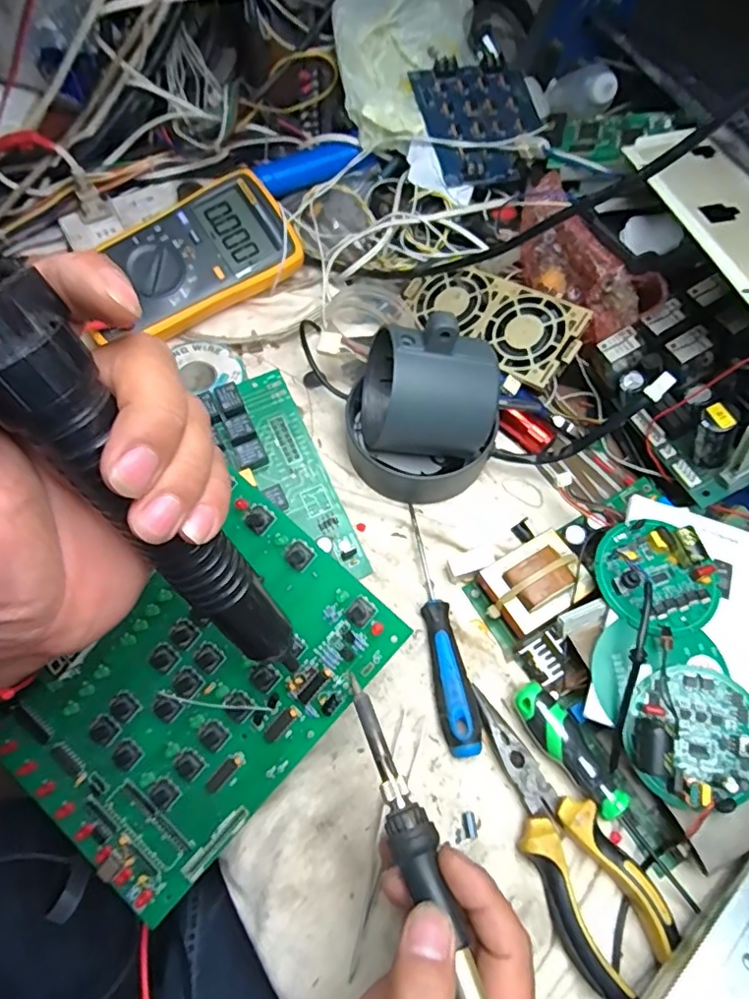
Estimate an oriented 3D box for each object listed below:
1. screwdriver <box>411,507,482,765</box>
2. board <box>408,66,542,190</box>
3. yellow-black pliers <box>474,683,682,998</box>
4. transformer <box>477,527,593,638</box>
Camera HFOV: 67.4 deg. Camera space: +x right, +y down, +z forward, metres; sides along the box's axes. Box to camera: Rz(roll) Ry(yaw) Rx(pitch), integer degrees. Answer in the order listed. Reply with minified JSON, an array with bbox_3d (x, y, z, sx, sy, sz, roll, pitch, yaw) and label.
[{"bbox_3d":[0.040,0.079,0.360,0.023,0.019,0.157,-8,65,-7],"label":"screwdriver"},{"bbox_3d":[0.096,-0.326,0.485,0.103,0.012,0.117,-13,78,-11],"label":"board"},{"bbox_3d":[0.098,0.174,0.302,0.052,0.019,0.144,-25,68,-14],"label":"yellow-black pliers"},{"bbox_3d":[0.101,0.054,0.362,0.062,0.036,0.049,-28,69,-15],"label":"transformer"}]

